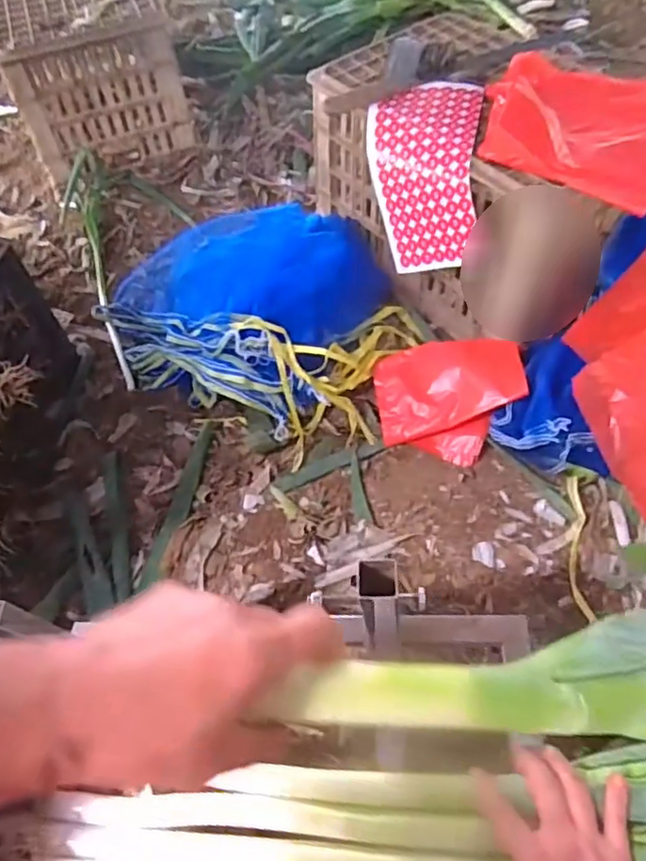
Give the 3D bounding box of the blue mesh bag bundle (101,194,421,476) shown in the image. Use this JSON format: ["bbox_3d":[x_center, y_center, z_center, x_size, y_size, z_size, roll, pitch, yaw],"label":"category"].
[{"bbox_3d":[-0.115,-0.227,1.042,0.532,0.120,0.401,27,63,19],"label":"blue mesh bag bundle"}]

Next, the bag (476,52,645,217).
[{"bbox_3d":[0.344,-0.425,0.834,0.239,0.045,0.259,17,59,13],"label":"bag"}]

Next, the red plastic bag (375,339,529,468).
[{"bbox_3d":[0.193,-0.047,0.922,0.216,0.038,0.185,-9,79,21],"label":"red plastic bag"}]

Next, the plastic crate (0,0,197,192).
[{"bbox_3d":[-0.527,-0.836,1.354,0.335,0.259,0.470,-19,58,-10],"label":"plastic crate"}]

